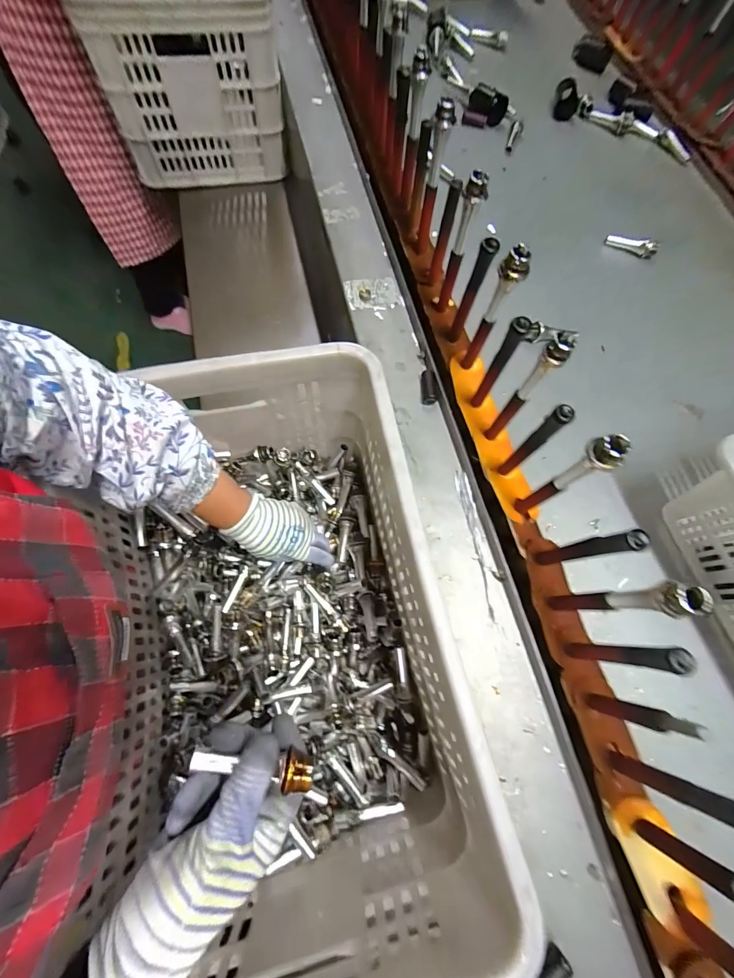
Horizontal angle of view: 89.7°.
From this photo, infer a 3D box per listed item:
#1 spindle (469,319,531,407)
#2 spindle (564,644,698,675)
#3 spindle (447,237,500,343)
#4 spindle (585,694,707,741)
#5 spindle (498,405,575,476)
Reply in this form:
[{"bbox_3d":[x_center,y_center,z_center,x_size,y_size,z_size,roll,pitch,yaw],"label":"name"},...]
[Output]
[{"bbox_3d":[0.145,-0.135,0.414,0.017,0.141,0.020,29,72,7],"label":"spindle"},{"bbox_3d":[0.217,0.144,0.321,0.014,0.138,0.016,1,71,-3],"label":"spindle"},{"bbox_3d":[0.124,-0.231,0.444,0.019,0.144,0.017,20,71,4],"label":"spindle"},{"bbox_3d":[0.229,0.193,0.319,0.012,0.129,0.014,15,71,2],"label":"spindle"},{"bbox_3d":[0.167,-0.043,0.378,0.014,0.138,0.017,-43,78,-15],"label":"spindle"}]

